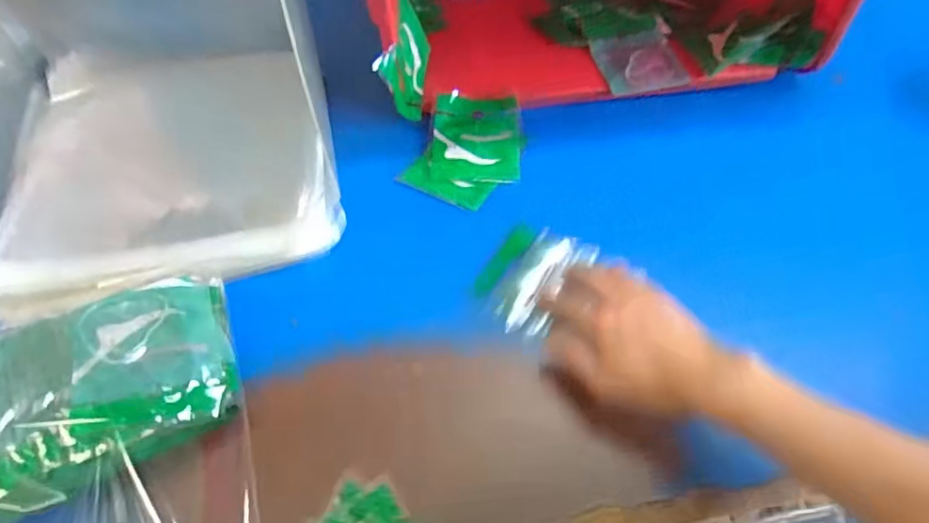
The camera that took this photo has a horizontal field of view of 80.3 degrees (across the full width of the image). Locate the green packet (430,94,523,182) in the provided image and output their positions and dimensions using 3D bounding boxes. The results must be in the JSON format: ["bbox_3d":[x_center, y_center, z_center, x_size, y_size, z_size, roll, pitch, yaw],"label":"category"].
[{"bbox_3d":[0.013,-0.145,0.642,0.103,0.025,0.118,0,53,3],"label":"green packet"}]

